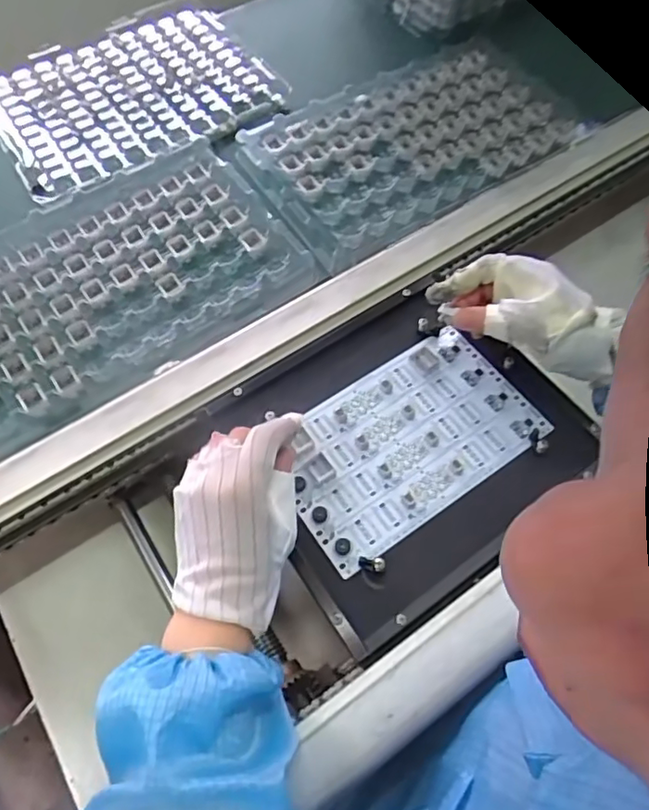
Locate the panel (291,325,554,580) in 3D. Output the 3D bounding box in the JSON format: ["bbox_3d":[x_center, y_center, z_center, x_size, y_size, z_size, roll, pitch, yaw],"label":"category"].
[{"bbox_3d":[0.065,0.025,0.468,0.206,0.011,0.129,-32,69,-14],"label":"panel"}]

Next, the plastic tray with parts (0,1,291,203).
[{"bbox_3d":[-0.223,-0.366,0.665,0.310,0.033,0.242,-35,70,-16],"label":"plastic tray with parts"}]

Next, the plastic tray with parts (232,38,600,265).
[{"bbox_3d":[0.098,-0.290,0.611,0.340,0.014,0.204,-26,68,-12],"label":"plastic tray with parts"}]

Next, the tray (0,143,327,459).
[{"bbox_3d":[-0.200,-0.118,0.529,0.338,0.015,0.218,-35,70,-15],"label":"tray"}]

